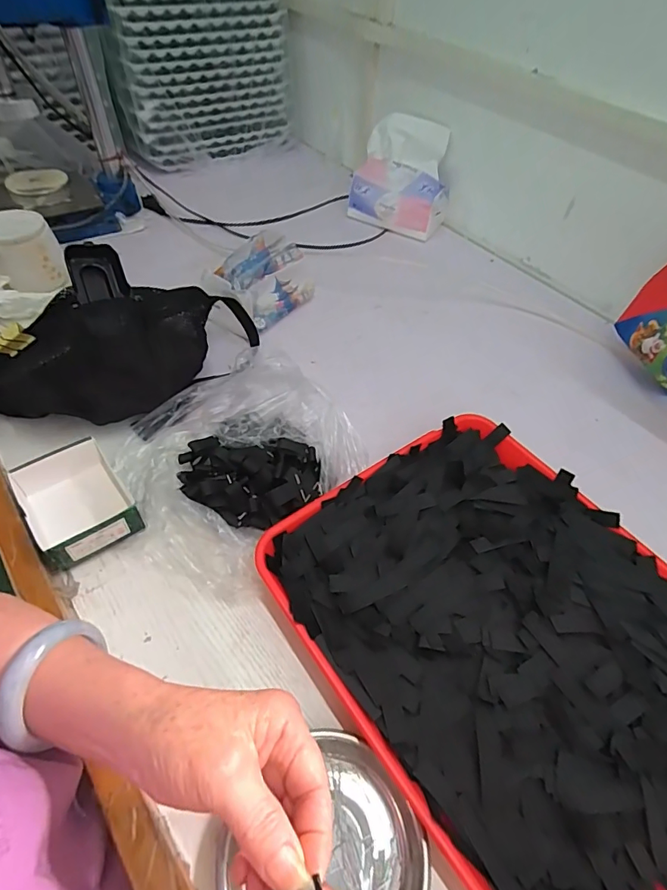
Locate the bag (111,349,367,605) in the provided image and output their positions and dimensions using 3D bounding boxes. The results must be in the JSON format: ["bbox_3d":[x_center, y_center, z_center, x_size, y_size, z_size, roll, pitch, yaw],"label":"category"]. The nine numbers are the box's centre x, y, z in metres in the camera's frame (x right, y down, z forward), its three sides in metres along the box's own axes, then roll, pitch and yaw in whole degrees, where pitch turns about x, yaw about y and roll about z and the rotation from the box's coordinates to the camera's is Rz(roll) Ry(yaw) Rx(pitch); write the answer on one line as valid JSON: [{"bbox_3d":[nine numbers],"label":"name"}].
[{"bbox_3d":[-0.101,0.011,0.473,0.213,0.051,0.223,36,58,21],"label":"bag"}]

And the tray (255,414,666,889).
[{"bbox_3d":[0.159,0.164,0.383,0.293,0.040,0.393,-29,60,-24],"label":"tray"}]

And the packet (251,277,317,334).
[{"bbox_3d":[-0.076,-0.205,0.655,0.036,0.036,0.126,35,57,20],"label":"packet"}]

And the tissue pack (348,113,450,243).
[{"bbox_3d":[0.120,-0.463,0.801,0.164,0.141,0.100,21,53,12],"label":"tissue pack"}]

